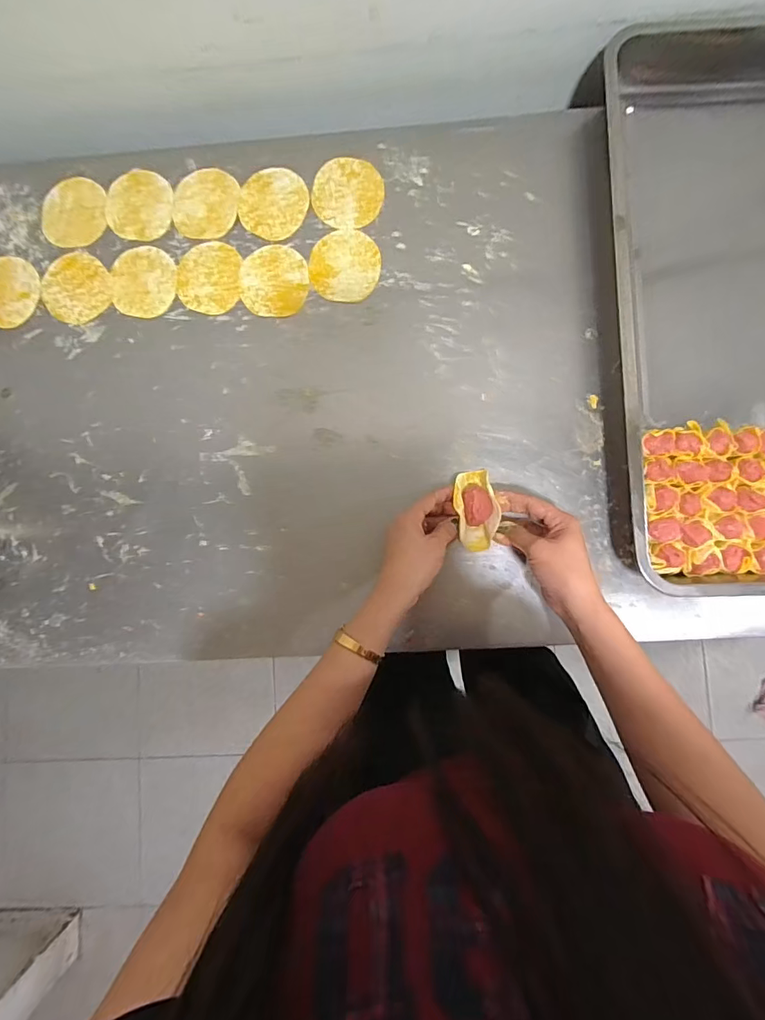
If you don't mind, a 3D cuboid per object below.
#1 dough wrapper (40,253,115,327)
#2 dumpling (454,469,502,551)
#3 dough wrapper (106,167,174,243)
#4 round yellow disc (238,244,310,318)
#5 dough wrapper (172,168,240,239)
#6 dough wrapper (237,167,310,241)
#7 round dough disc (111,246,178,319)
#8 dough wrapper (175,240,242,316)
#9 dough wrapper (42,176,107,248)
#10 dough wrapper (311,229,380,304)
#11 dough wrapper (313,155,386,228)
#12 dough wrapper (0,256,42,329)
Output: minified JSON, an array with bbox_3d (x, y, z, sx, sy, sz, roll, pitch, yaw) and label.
[{"bbox_3d":[-0.364,-0.265,0.533,0.087,0.006,0.078,43,89,4],"label":"dough wrapper"},{"bbox_3d":[0.099,0.001,0.471,0.042,0.032,0.084,-5,90,2],"label":"dumpling"},{"bbox_3d":[-0.291,-0.365,0.536,0.079,0.004,0.083,3,90,3],"label":"dough wrapper"},{"bbox_3d":[-0.127,-0.267,0.519,0.079,0.004,0.085,0,86,2],"label":"round yellow disc"},{"bbox_3d":[-0.209,-0.363,0.530,0.077,0.004,0.084,4,86,3],"label":"dough wrapper"},{"bbox_3d":[-0.129,-0.362,0.526,0.081,0.004,0.083,0,86,2],"label":"dough wrapper"},{"bbox_3d":[-0.282,-0.270,0.528,0.076,0.004,0.087,-5,86,2],"label":"round dough disc"},{"bbox_3d":[-0.204,-0.273,0.525,0.074,0.004,0.084,1,86,2],"label":"dough wrapper"},{"bbox_3d":[-0.371,-0.358,0.537,0.077,0.004,0.081,-4,86,2],"label":"dough wrapper"},{"bbox_3d":[-0.043,-0.282,0.516,0.080,0.004,0.084,0,86,2],"label":"dough wrapper"},{"bbox_3d":[-0.041,-0.370,0.523,0.082,0.004,0.086,-1,86,2],"label":"dough wrapper"},{"bbox_3d":[-0.449,-0.260,0.535,0.068,0.007,0.082,35,89,-8],"label":"dough wrapper"}]

